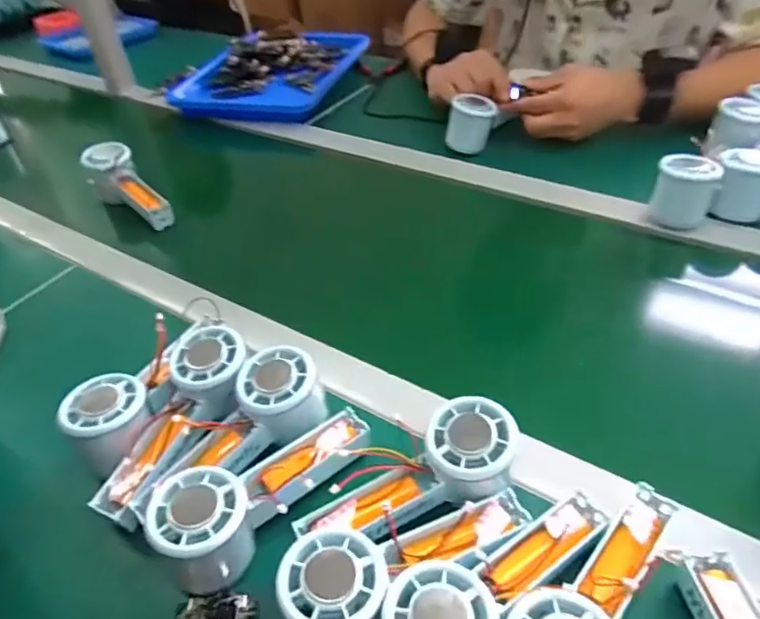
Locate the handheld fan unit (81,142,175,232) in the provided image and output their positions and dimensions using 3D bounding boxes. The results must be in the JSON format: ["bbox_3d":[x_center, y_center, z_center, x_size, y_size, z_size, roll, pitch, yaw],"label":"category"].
[{"bbox_3d":[-0.295,-0.142,0.676,0.154,0.067,0.054,39,58,22],"label":"handheld fan unit"}]

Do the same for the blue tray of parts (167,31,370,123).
[{"bbox_3d":[-0.179,-0.417,0.951,0.276,0.047,0.339,10,45,17],"label":"blue tray of parts"}]

